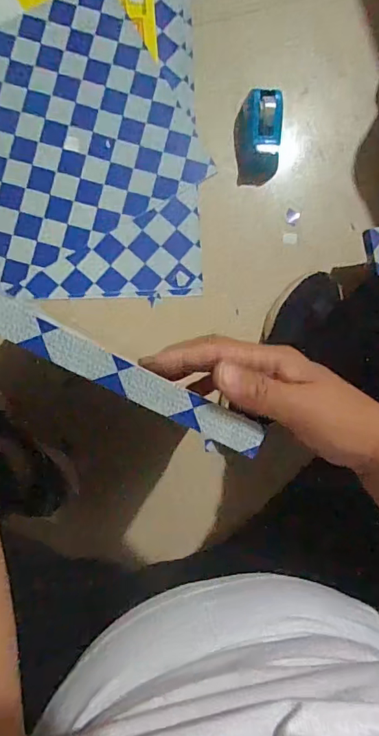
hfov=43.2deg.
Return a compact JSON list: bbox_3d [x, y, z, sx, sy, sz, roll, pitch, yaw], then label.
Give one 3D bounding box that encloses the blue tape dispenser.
[{"bbox_3d":[0.104,-0.348,0.724,0.064,0.061,0.125,4,88,-6],"label":"blue tape dispenser"}]

